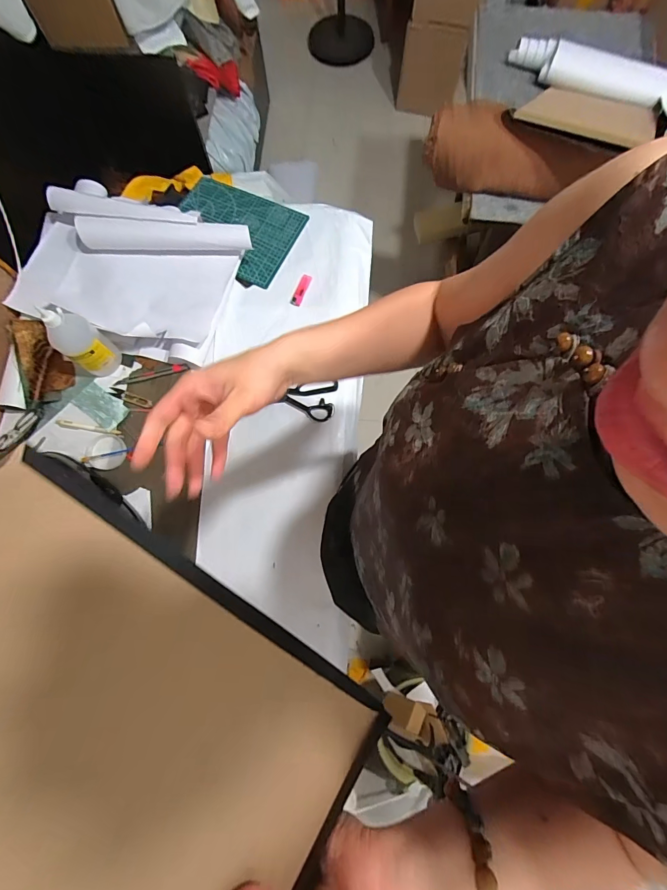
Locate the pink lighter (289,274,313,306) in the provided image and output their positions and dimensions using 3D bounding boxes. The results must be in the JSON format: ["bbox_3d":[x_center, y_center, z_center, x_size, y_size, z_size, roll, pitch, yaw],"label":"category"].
[{"bbox_3d":[-0.073,-0.347,0.861,0.025,0.007,0.081,22,78,4],"label":"pink lighter"}]

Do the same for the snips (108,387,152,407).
[{"bbox_3d":[-0.427,-0.100,0.808,0.097,0.006,0.018,22,78,5],"label":"snips"}]

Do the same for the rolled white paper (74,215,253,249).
[{"bbox_3d":[-0.352,-0.438,0.810,0.349,0.048,0.052,0,77,0],"label":"rolled white paper"}]

